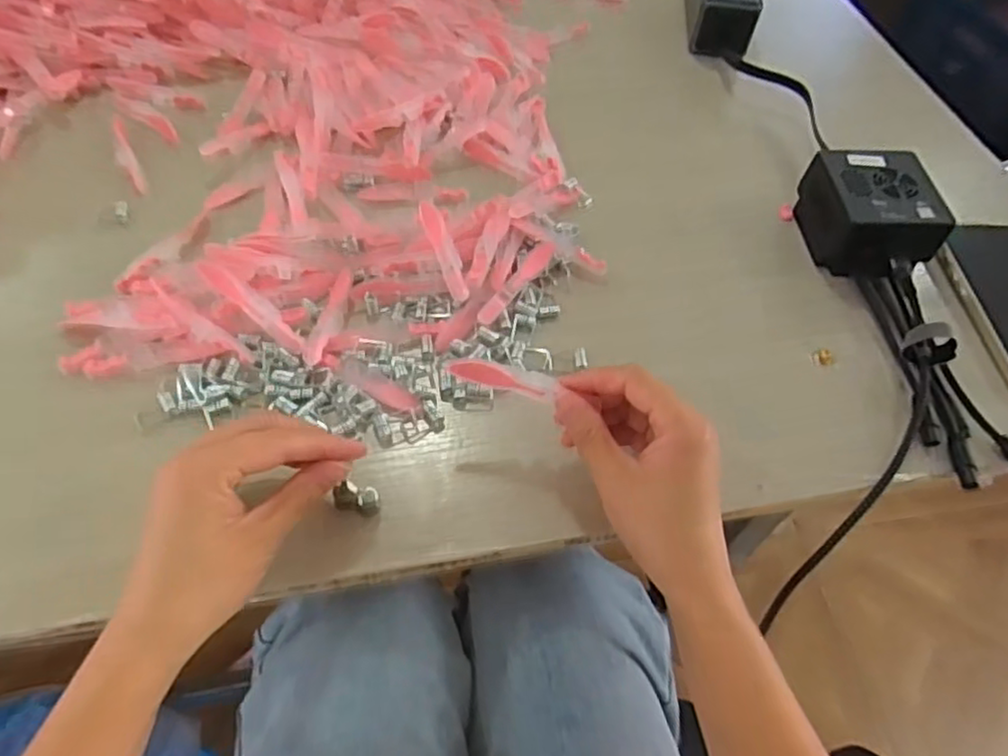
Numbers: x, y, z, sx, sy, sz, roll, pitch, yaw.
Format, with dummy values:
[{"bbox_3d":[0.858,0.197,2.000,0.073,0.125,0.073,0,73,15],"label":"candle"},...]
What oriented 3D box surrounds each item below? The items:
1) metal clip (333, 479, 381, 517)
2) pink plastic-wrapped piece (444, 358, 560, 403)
[{"bbox_3d":[-0.076,0.062,0.354,0.022,0.016,0.012,10,56,3],"label":"metal clip"},{"bbox_3d":[-0.002,0.000,0.350,0.055,0.006,0.013,14,56,0],"label":"pink plastic-wrapped piece"}]

